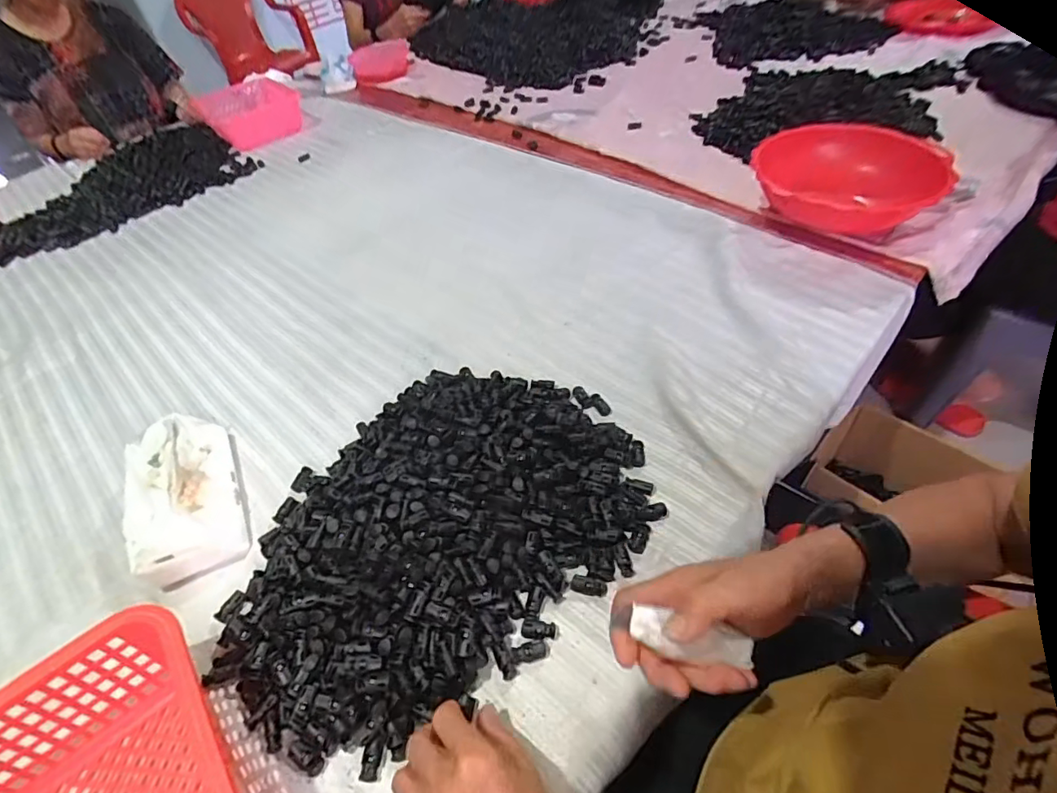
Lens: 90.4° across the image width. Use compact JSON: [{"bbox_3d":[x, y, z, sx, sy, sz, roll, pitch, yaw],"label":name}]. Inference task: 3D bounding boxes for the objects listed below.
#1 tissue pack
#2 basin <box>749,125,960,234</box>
[{"bbox_3d":[-0.347,0.093,0.523,0.093,0.073,0.173,-25,51,-15],"label":"tissue pack"},{"bbox_3d":[0.473,-0.308,0.774,0.263,0.095,0.255,2,49,8],"label":"basin"}]

